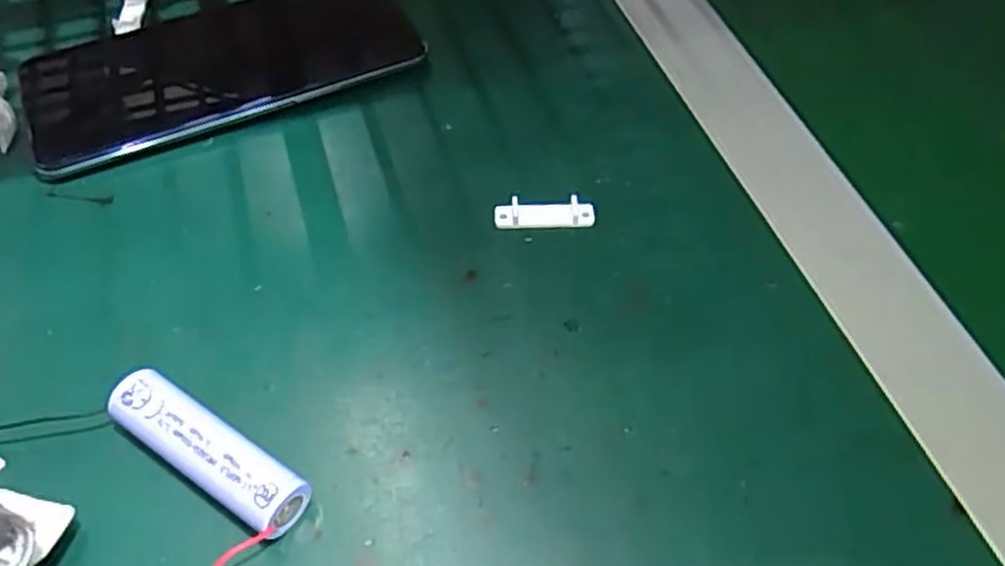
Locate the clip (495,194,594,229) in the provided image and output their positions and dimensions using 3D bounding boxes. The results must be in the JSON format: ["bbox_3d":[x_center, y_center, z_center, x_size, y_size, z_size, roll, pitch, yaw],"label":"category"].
[{"bbox_3d":[0.016,-0.026,0.288,0.037,0.006,0.010,-2,54,-3],"label":"clip"}]

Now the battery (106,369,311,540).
[{"bbox_3d":[-0.086,0.051,0.224,0.065,0.020,0.019,29,59,18],"label":"battery"}]

